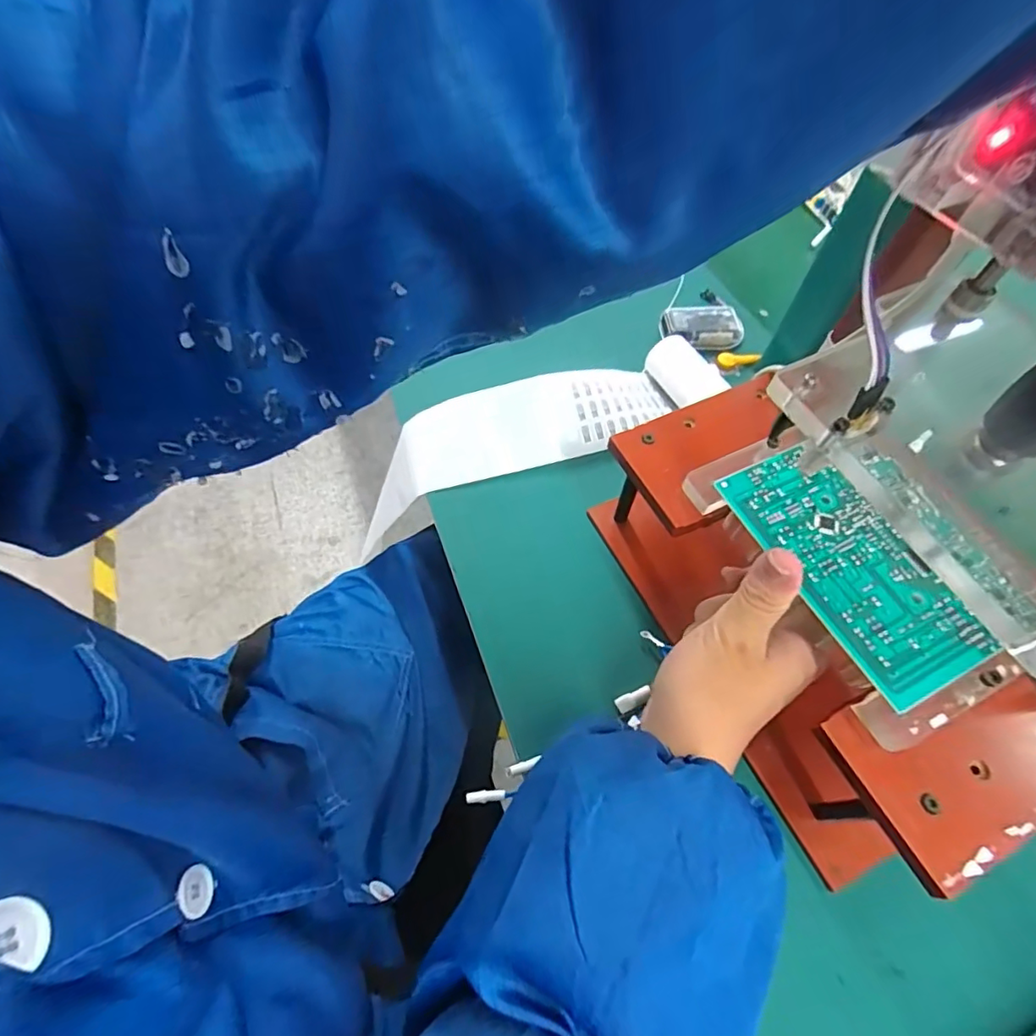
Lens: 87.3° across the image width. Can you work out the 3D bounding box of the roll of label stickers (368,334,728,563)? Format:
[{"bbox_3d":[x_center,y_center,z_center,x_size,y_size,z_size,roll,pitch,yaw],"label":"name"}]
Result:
[{"bbox_3d":[0.019,-0.070,0.453,0.301,0.092,0.077,-20,61,3],"label":"roll of label stickers"}]

